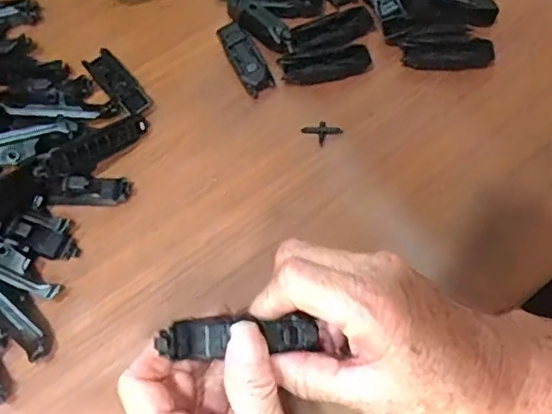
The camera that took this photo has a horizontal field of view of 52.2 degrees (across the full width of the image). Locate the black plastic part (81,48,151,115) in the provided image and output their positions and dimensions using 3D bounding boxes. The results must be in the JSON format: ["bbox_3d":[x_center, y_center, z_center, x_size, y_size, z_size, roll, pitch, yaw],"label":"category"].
[{"bbox_3d":[-0.115,-0.091,0.414,0.023,0.014,0.060,-38,70,-14],"label":"black plastic part"}]

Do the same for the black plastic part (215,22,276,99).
[{"bbox_3d":[-0.025,-0.113,0.419,0.019,0.016,0.063,-27,68,-10],"label":"black plastic part"}]

